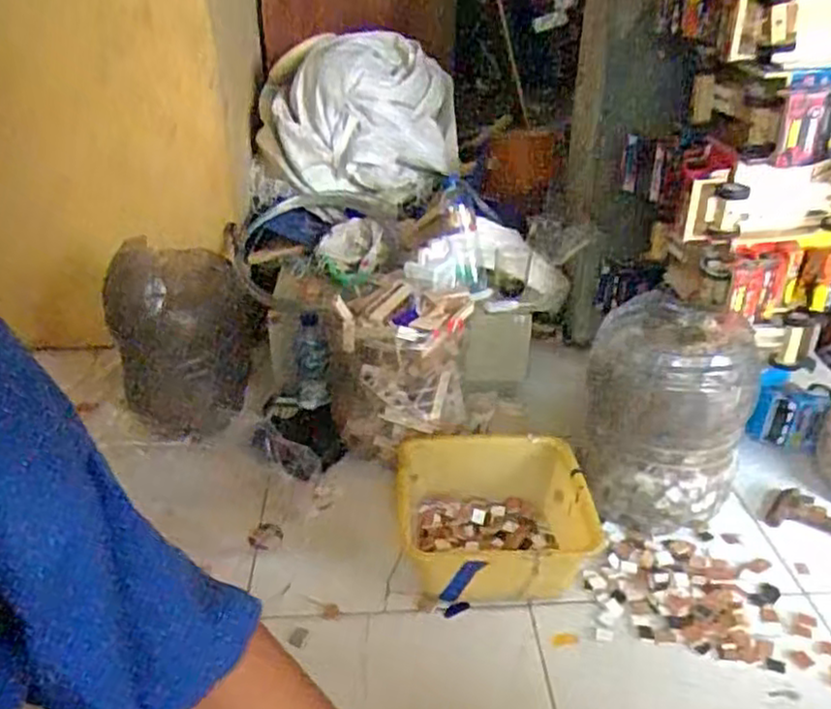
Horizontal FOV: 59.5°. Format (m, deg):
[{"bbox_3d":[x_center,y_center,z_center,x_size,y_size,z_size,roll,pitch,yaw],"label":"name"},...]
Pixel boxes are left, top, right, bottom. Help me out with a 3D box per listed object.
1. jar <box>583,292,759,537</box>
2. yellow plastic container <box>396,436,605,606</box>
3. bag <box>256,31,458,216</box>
[{"bbox_3d":[0.390,0.101,1.158,0.223,0.313,0.250,9,31,15],"label":"jar"},{"bbox_3d":[0.115,0.243,1.078,0.280,0.138,0.273,0,30,1],"label":"yellow plastic container"},{"bbox_3d":[-0.150,-0.535,1.629,0.390,0.324,0.298,19,35,30],"label":"bag"}]

